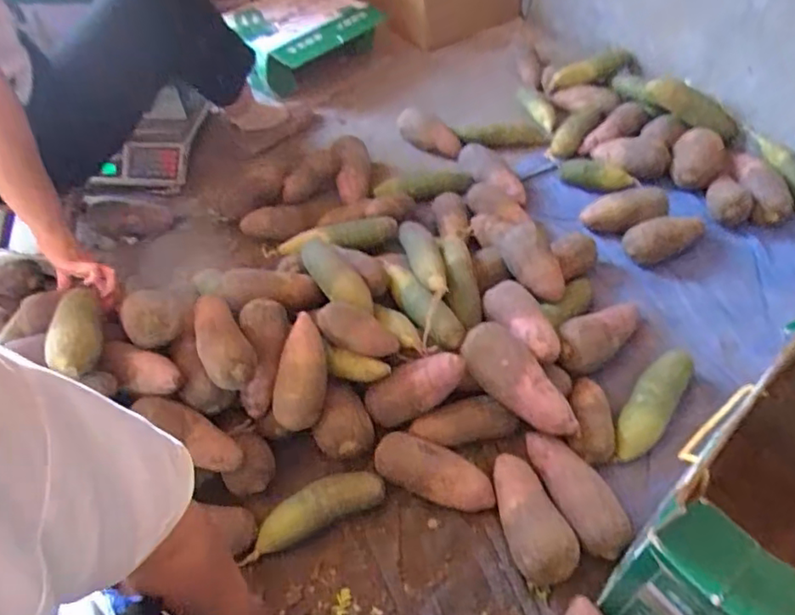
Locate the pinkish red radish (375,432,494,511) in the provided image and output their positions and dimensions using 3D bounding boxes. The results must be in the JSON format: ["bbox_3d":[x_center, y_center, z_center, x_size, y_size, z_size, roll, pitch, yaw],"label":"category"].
[{"bbox_3d":[0.052,0.228,0.796,0.167,0.070,0.067,17,54,17],"label":"pinkish red radish"}]

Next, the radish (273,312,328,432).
[{"bbox_3d":[-0.132,0.088,0.798,0.058,0.057,0.160,4,81,7],"label":"radish"}]

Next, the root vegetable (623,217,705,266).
[{"bbox_3d":[0.490,-0.129,1.066,0.140,0.065,0.079,-26,52,-18],"label":"root vegetable"}]

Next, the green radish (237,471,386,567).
[{"bbox_3d":[-0.112,0.275,0.785,0.197,0.051,0.051,-22,53,-14],"label":"green radish"}]

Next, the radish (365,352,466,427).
[{"bbox_3d":[0.028,0.115,0.832,0.159,0.061,0.061,-32,48,21],"label":"radish"}]

